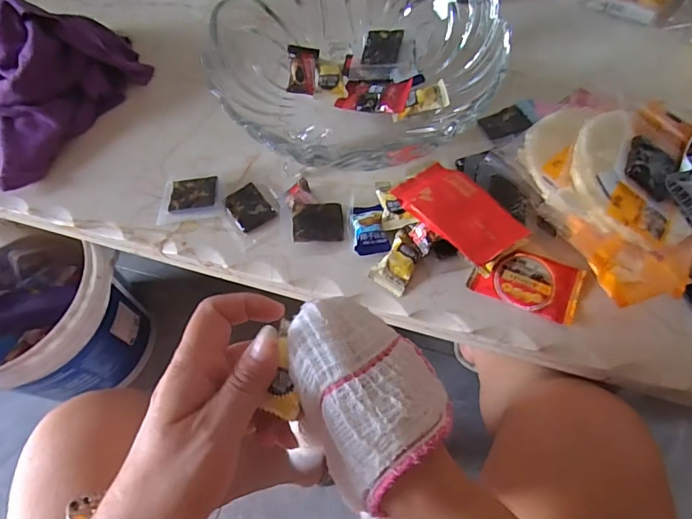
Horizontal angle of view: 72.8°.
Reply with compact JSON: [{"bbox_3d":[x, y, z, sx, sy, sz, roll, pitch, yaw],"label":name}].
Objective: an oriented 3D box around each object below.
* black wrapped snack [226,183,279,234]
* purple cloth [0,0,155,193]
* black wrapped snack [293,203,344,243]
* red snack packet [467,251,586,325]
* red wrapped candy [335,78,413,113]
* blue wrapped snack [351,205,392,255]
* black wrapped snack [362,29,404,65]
[{"bbox_3d":[-0.085,-0.045,0.410,0.033,0.005,0.042,-34,66,-13],"label":"black wrapped snack"},{"bbox_3d":[-0.318,-0.169,0.446,0.154,0.079,0.231,36,70,19],"label":"purple cloth"},{"bbox_3d":[-0.023,-0.031,0.390,0.042,0.006,0.032,-2,76,-13],"label":"black wrapped snack"},{"bbox_3d":[0.140,0.016,0.362,0.078,0.010,0.047,21,66,13],"label":"red snack packet"},{"bbox_3d":[0.026,-0.148,0.417,0.063,0.009,0.037,12,73,25],"label":"red wrapped candy"},{"bbox_3d":[0.021,-0.027,0.387,0.028,0.007,0.047,-4,63,1],"label":"blue wrapped snack"},{"bbox_3d":[0.033,-0.192,0.425,0.034,0.005,0.041,2,65,21],"label":"black wrapped snack"}]

